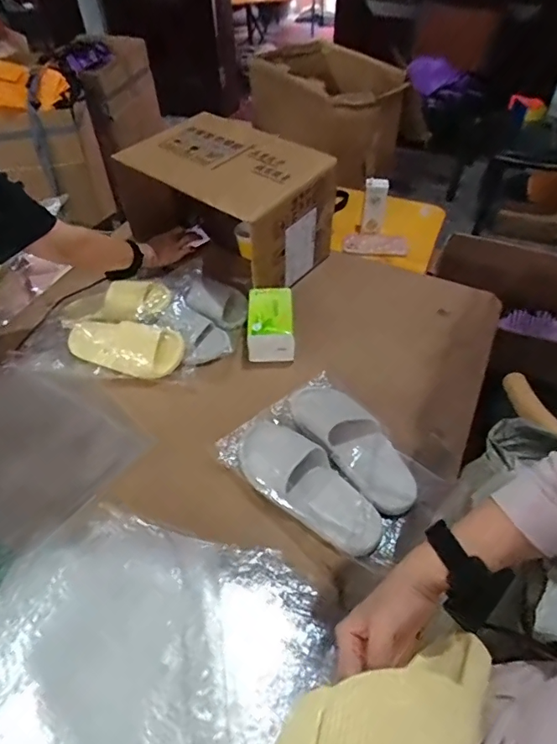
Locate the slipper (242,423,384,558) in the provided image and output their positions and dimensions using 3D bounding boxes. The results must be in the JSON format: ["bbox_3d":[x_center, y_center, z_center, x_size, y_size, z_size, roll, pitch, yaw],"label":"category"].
[{"bbox_3d":[0.045,0.173,0.753,0.271,0.097,0.111,34,58,27],"label":"slipper"}]

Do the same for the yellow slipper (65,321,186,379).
[{"bbox_3d":[-0.300,-0.048,0.909,0.231,0.102,0.048,11,14,10],"label":"yellow slipper"}]

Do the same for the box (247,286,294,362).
[{"bbox_3d":[-0.017,-0.093,0.952,0.092,0.097,0.125,-3,49,-2],"label":"box"}]

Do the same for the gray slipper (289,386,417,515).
[{"bbox_3d":[0.124,0.115,0.805,0.103,0.065,0.280,-31,56,-23],"label":"gray slipper"}]

